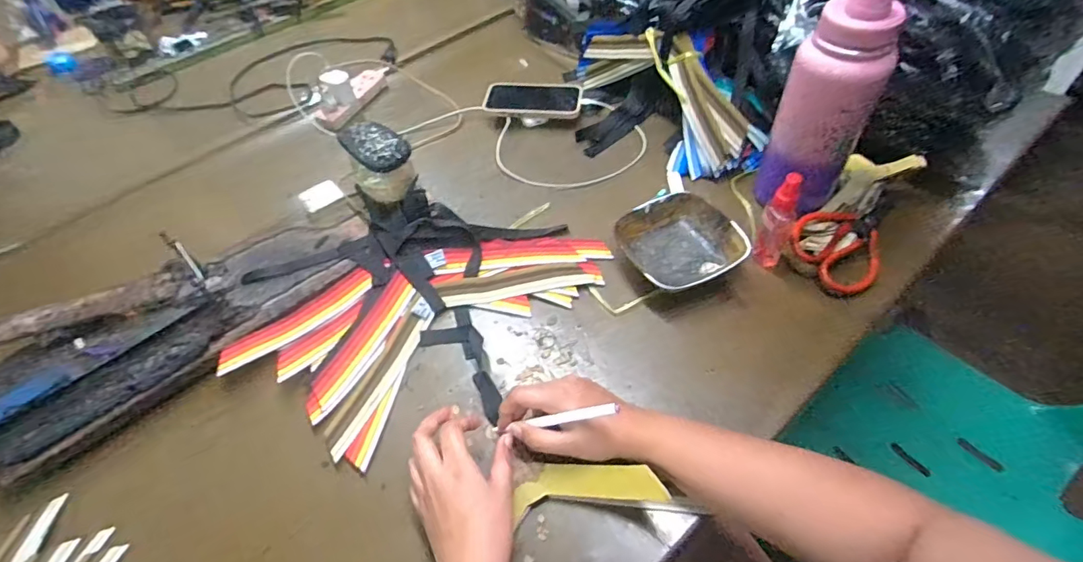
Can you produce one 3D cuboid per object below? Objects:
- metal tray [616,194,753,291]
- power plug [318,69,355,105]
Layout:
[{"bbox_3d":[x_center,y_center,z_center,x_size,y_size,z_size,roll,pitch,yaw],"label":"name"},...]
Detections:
[{"bbox_3d":[0.157,-0.048,0.571,0.121,0.030,0.109,-21,53,-9],"label":"metal tray"},{"bbox_3d":[-0.338,-0.321,0.821,0.041,0.059,0.026,-28,54,-15],"label":"power plug"}]

